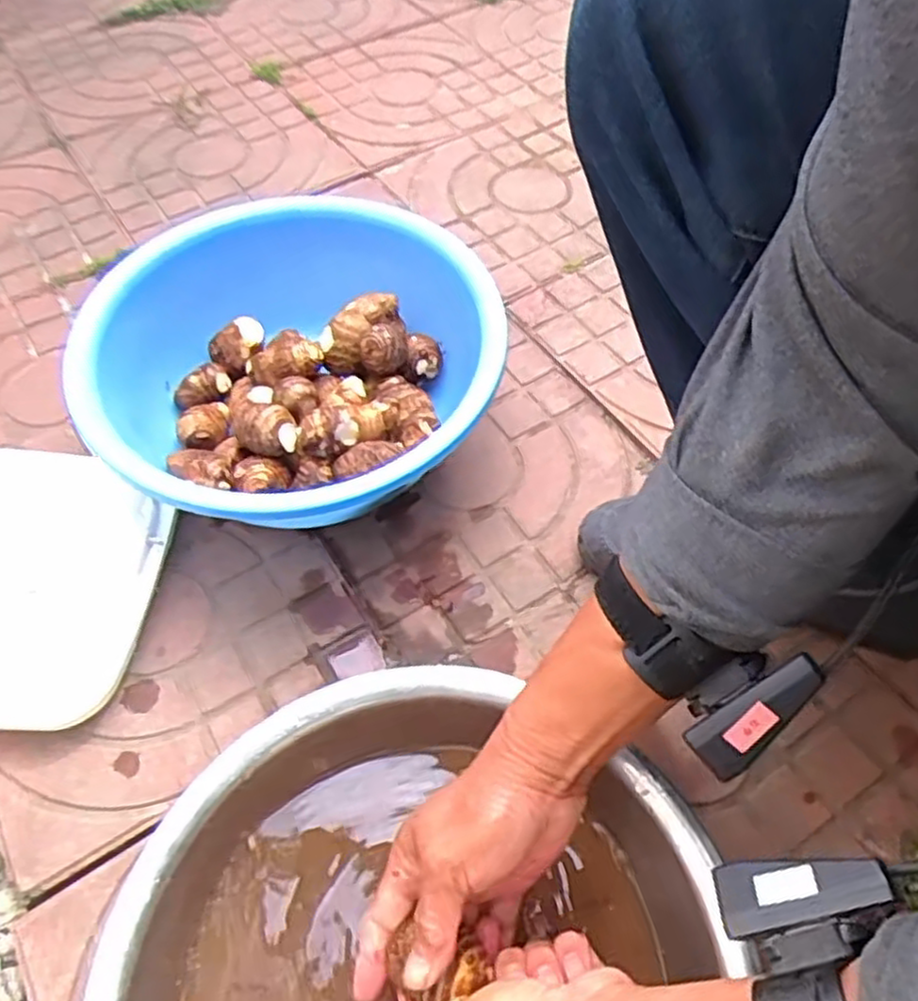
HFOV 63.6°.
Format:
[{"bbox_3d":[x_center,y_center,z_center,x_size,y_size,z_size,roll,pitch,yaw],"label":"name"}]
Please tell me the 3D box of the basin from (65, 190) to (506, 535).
[{"bbox_3d":[-0.132,-0.109,0.661,0.332,0.135,0.348,-12,55,-5],"label":"basin"}]

